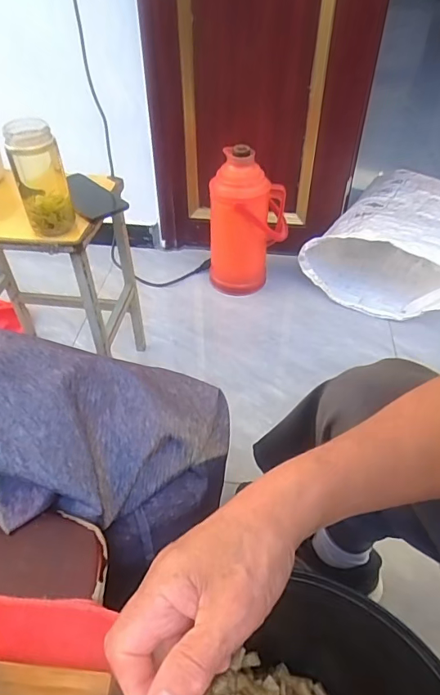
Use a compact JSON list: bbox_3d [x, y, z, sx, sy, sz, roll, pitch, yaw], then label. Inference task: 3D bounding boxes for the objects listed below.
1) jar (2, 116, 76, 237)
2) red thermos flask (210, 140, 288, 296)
[{"bbox_3d":[-0.249,-0.229,0.655,0.067,0.162,0.054,-17,47,-17],"label":"jar"},{"bbox_3d":[0.076,-0.325,1.229,0.192,0.370,0.140,4,44,4],"label":"red thermos flask"}]

